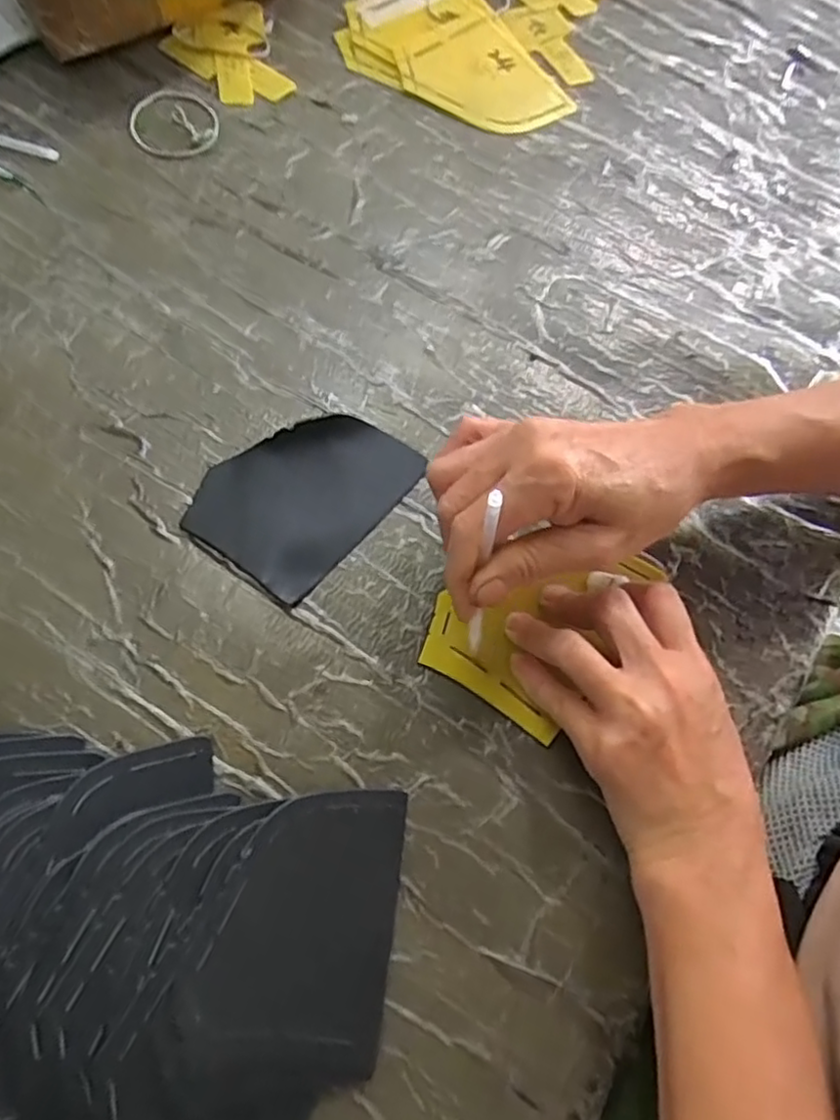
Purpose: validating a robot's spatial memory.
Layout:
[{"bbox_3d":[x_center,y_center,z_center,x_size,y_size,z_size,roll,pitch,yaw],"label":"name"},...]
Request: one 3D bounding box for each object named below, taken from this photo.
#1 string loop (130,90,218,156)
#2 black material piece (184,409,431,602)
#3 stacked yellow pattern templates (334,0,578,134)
[{"bbox_3d":[-0.159,-0.281,0.432,0.055,0.006,0.051,0,80,-1],"label":"string loop"},{"bbox_3d":[-0.063,-0.038,0.360,0.086,0.007,0.106,37,76,7],"label":"black material piece"},{"bbox_3d":[0.019,-0.341,0.457,0.101,0.008,0.155,-35,80,-11],"label":"stacked yellow pattern templates"}]

